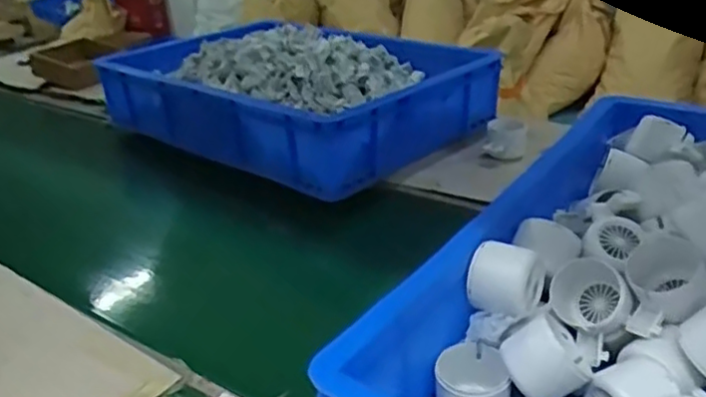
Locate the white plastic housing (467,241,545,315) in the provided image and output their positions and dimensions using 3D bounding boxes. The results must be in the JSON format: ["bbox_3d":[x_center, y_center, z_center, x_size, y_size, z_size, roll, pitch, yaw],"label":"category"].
[{"bbox_3d":[0.124,0.064,0.553,0.054,0.044,0.050,12,31,29],"label":"white plastic housing"}]

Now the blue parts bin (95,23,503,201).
[{"bbox_3d":[-0.079,-0.180,1.095,0.497,0.151,0.405,19,35,38],"label":"blue parts bin"}]

